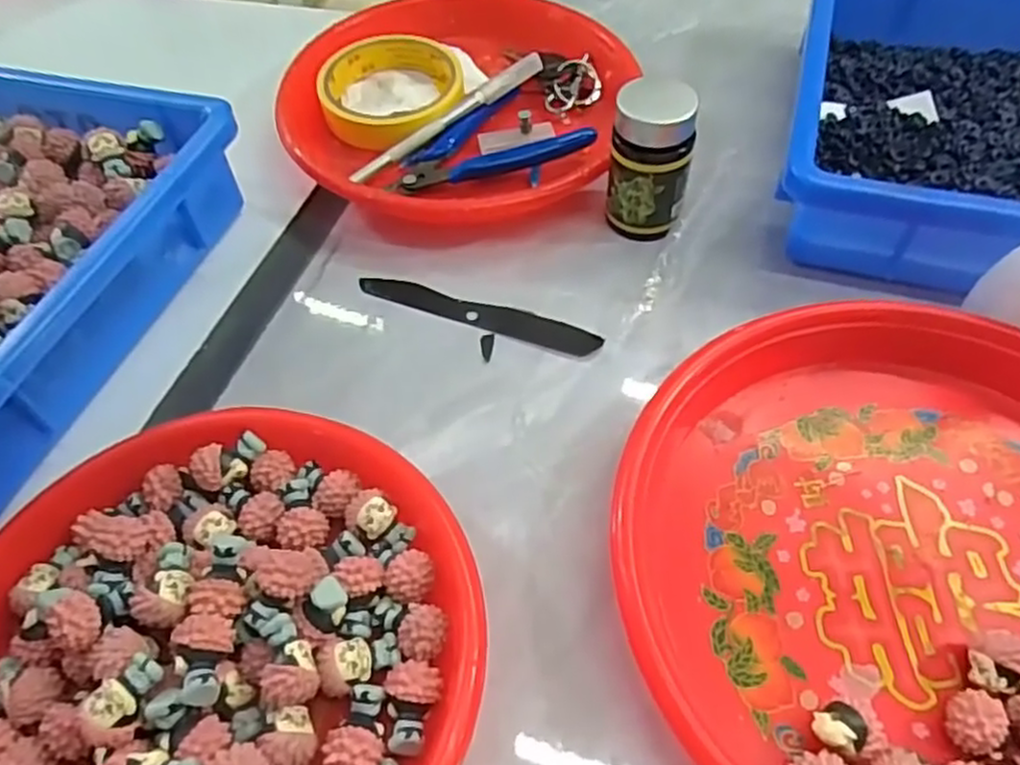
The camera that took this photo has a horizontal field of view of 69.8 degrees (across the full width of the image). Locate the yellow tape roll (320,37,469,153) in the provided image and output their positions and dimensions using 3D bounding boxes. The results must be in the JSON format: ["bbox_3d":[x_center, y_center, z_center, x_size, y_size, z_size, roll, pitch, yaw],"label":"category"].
[{"bbox_3d":[-0.076,-0.186,0.460,0.086,0.021,0.086,-2,53,3],"label":"yellow tape roll"}]

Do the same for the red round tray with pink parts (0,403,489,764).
[{"bbox_3d":[-0.110,0.098,0.267,0.195,0.039,0.195,-2,53,3],"label":"red round tray with pink parts"}]

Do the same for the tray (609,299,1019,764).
[{"bbox_3d":[0.160,0.069,0.275,0.230,0.029,0.229,-2,53,3],"label":"tray"}]

